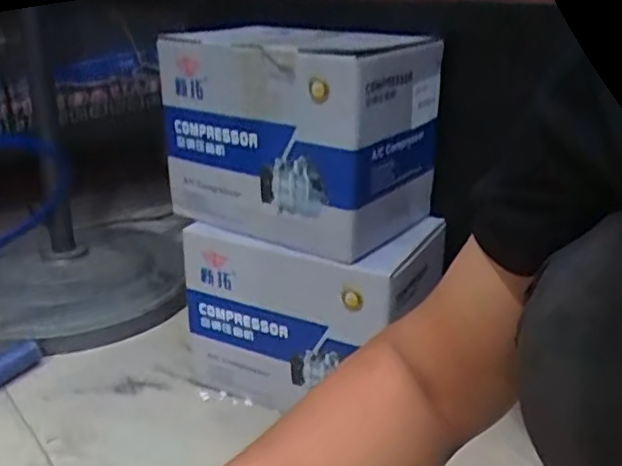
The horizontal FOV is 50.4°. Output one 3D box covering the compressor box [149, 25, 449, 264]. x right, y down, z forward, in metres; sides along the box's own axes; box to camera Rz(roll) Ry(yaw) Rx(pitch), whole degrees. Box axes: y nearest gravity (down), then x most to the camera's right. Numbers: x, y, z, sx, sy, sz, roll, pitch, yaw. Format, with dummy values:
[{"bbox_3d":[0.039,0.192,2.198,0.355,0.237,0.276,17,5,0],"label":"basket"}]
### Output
[{"bbox_3d":[-0.016,-0.124,0.794,0.274,0.207,0.206,16,27,35],"label":"compressor box"}]

